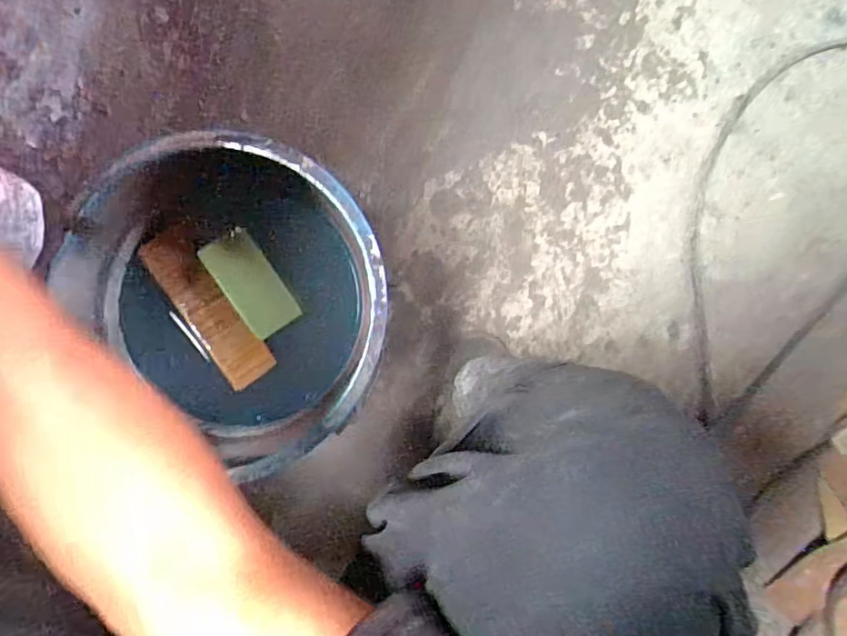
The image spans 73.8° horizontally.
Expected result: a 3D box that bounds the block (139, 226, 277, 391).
[{"bbox_3d":[-0.199,-0.007,0.522,0.050,0.011,0.154,-31,98,-3],"label":"block"}]

